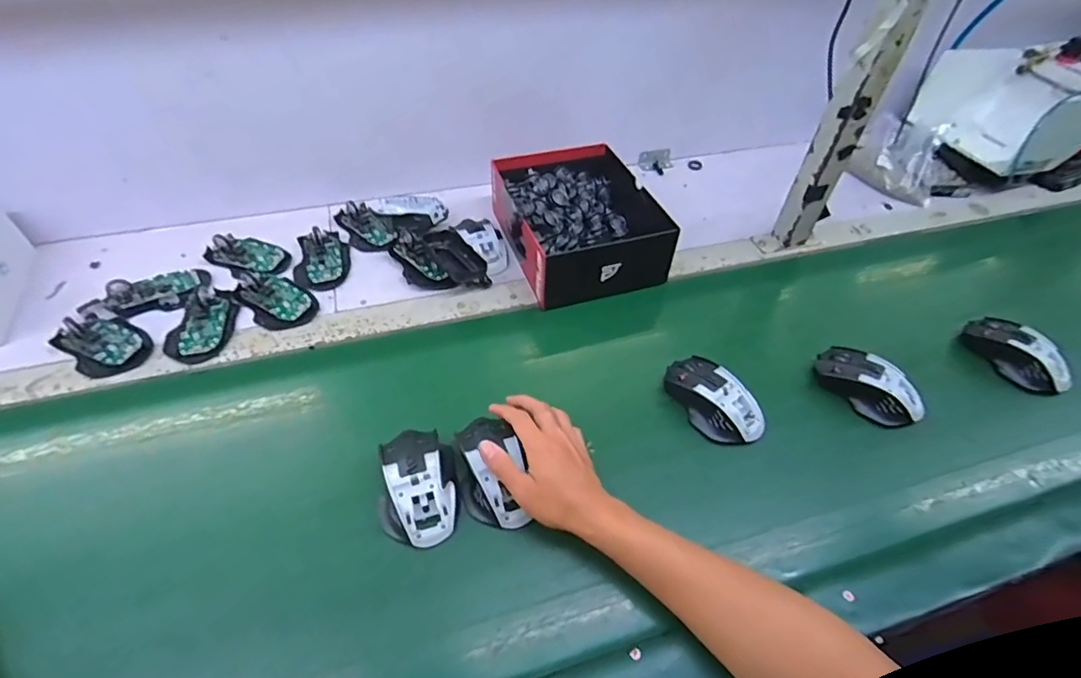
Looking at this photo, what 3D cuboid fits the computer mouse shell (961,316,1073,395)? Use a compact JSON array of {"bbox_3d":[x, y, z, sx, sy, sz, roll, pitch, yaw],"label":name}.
[{"bbox_3d":[0.579,0.015,0.633,0.057,0.045,0.116,-25,55,-23],"label":"computer mouse shell"}]

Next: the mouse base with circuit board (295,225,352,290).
[{"bbox_3d":[-0.301,-0.112,0.725,0.069,0.023,0.103,-5,48,-5],"label":"mouse base with circuit board"}]

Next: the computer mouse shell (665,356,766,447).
[{"bbox_3d":[0.190,0.064,0.574,0.066,0.034,0.115,-34,56,-27],"label":"computer mouse shell"}]

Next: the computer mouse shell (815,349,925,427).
[{"bbox_3d":[0.373,0.050,0.592,0.060,0.033,0.116,-35,57,-27],"label":"computer mouse shell"}]

